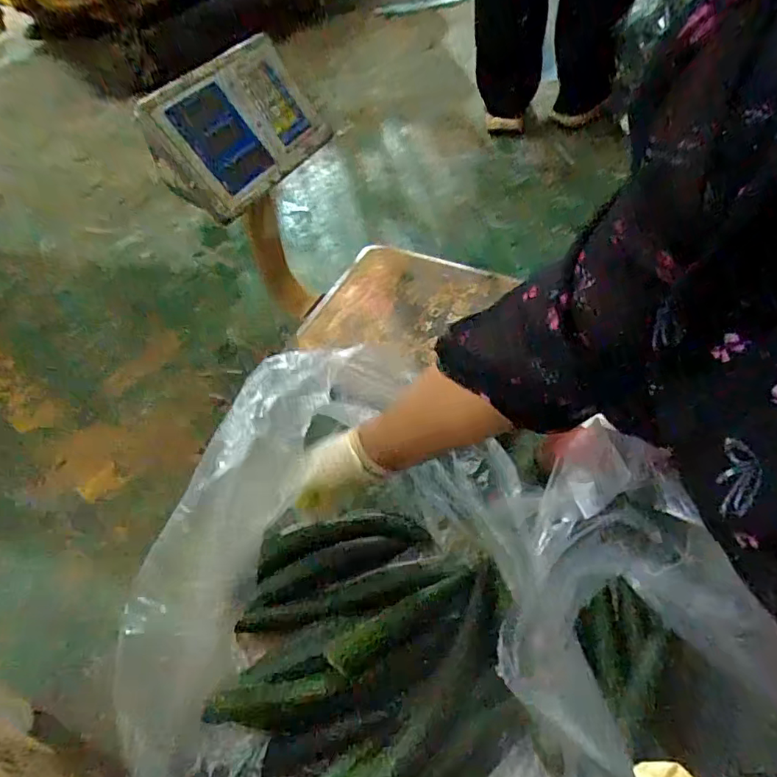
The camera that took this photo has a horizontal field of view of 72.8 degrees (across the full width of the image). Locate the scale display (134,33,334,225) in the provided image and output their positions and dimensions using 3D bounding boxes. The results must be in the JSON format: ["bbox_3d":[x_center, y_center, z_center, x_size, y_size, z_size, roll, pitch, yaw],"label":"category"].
[{"bbox_3d":[-0.185,-0.331,0.665,0.055,0.155,0.230,4,49,48],"label":"scale display"}]

